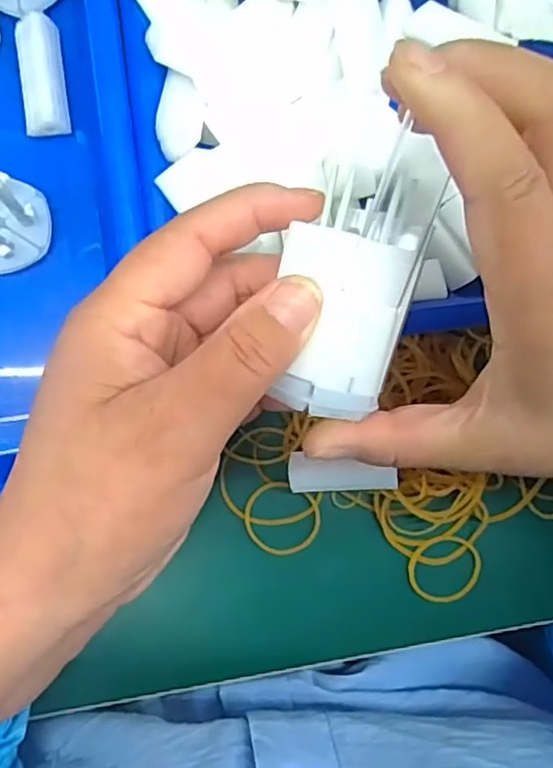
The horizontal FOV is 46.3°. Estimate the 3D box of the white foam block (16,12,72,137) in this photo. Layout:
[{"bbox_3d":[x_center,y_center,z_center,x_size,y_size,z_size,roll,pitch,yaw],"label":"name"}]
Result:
[{"bbox_3d":[-0.098,-0.128,0.269,0.017,0.014,0.046,-6,88,-7],"label":"white foam block"}]

